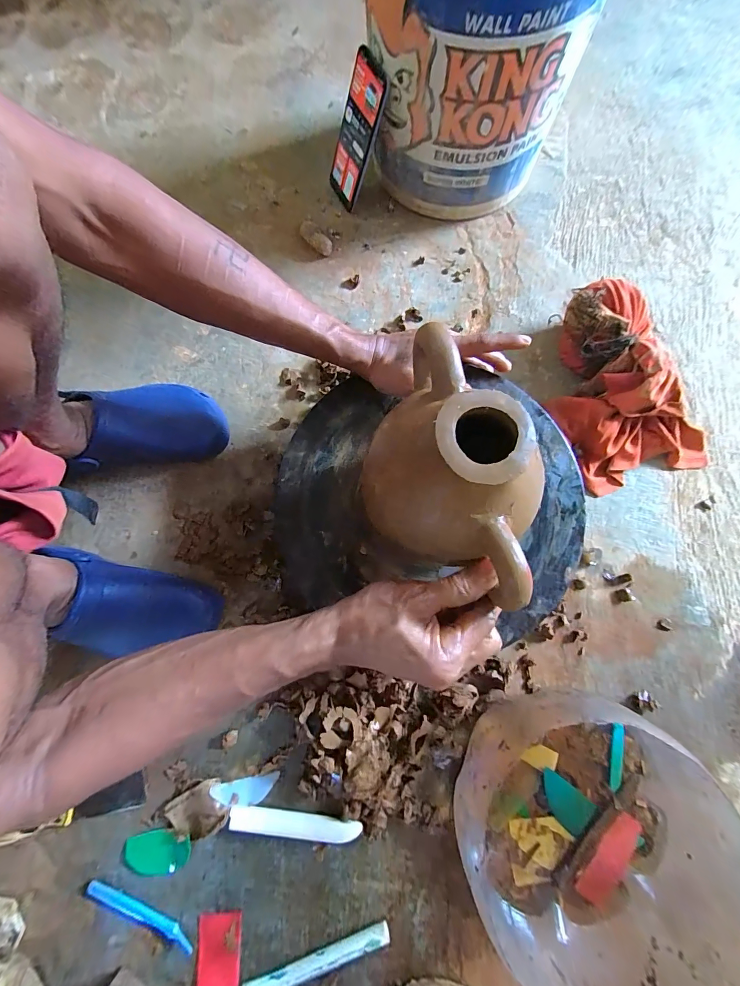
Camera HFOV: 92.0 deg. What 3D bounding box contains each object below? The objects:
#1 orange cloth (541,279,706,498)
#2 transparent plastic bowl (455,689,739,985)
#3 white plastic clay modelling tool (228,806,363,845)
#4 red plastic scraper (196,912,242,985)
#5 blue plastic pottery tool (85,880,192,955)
[{"bbox_3d":[0.327,-0.139,0.471,0.179,0.082,0.274,-25,80,-4],"label":"orange cloth"},{"bbox_3d":[0.215,0.333,0.365,0.239,0.123,0.245,0,80,1],"label":"transparent plastic bowl"},{"bbox_3d":[-0.086,0.380,0.410,0.147,0.024,0.021,6,80,2],"label":"white plastic clay modelling tool"},{"bbox_3d":[-0.166,0.508,0.392,0.047,0.006,0.071,-2,74,-2],"label":"red plastic scraper"},{"bbox_3d":[-0.257,0.471,0.398,0.134,0.008,0.020,20,81,4],"label":"blue plastic pottery tool"}]

